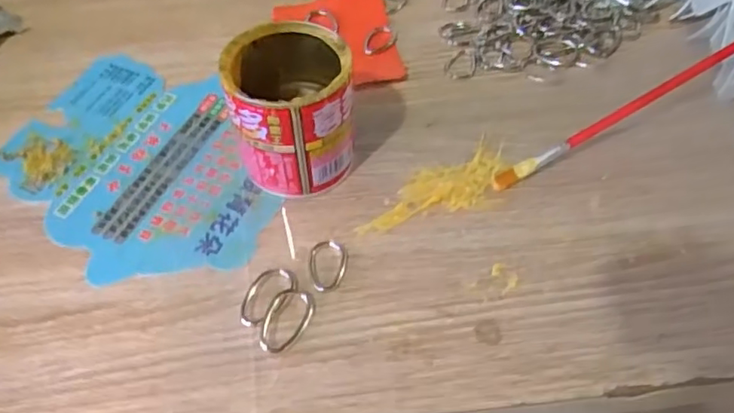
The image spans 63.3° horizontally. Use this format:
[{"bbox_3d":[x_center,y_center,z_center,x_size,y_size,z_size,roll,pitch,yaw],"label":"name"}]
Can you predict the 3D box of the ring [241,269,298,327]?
[{"bbox_3d":[-0.048,0.043,0.287,0.020,0.005,0.034,29,59,21],"label":"ring"}]

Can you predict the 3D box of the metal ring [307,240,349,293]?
[{"bbox_3d":[-0.020,0.029,0.299,0.020,0.004,0.029,1,53,3],"label":"metal ring"}]

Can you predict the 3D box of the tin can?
[{"bbox_3d":[-0.038,-0.050,0.316,0.060,0.071,0.060,-1,53,1],"label":"tin can"}]

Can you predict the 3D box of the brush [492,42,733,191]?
[{"bbox_3d":[0.154,-0.061,0.323,0.192,0.008,0.009,-31,56,3],"label":"brush"}]

